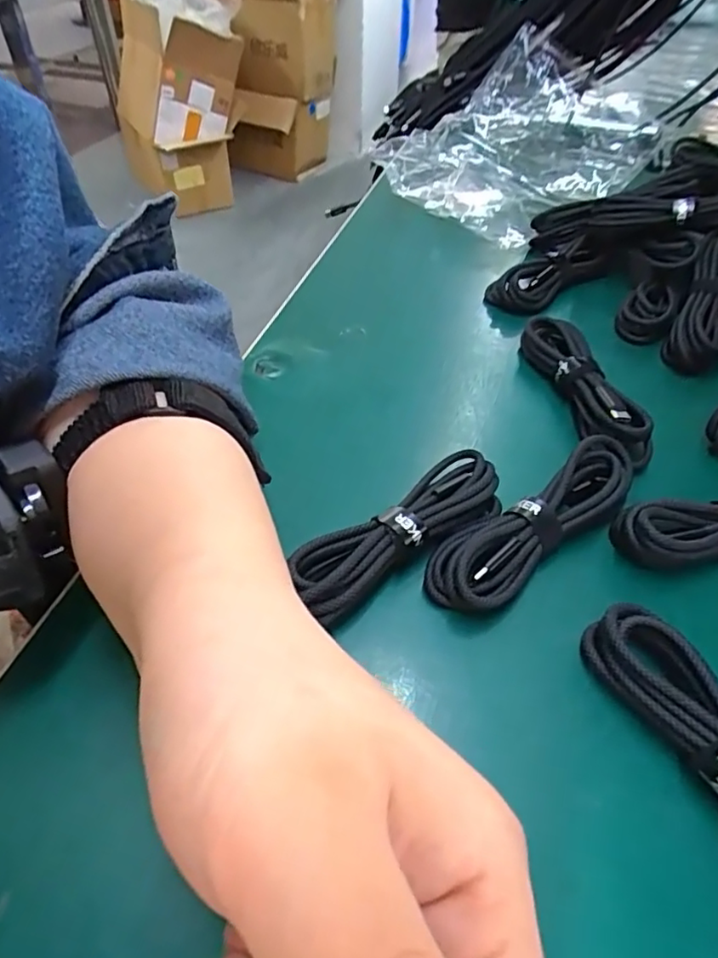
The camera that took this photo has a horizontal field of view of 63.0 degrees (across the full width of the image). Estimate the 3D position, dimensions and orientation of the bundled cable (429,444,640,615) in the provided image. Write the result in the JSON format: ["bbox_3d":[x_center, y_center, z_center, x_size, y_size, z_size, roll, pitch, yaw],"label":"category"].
[{"bbox_3d":[0.077,0.022,0.258,0.116,0.032,0.029,-29,54,-24],"label":"bundled cable"}]

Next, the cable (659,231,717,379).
[{"bbox_3d":[0.222,-0.117,0.367,0.033,0.024,0.114,22,68,18],"label":"cable"}]

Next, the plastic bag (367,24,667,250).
[{"bbox_3d":[0.163,-0.316,0.534,0.180,0.058,0.336,24,52,20],"label":"plastic bag"}]

